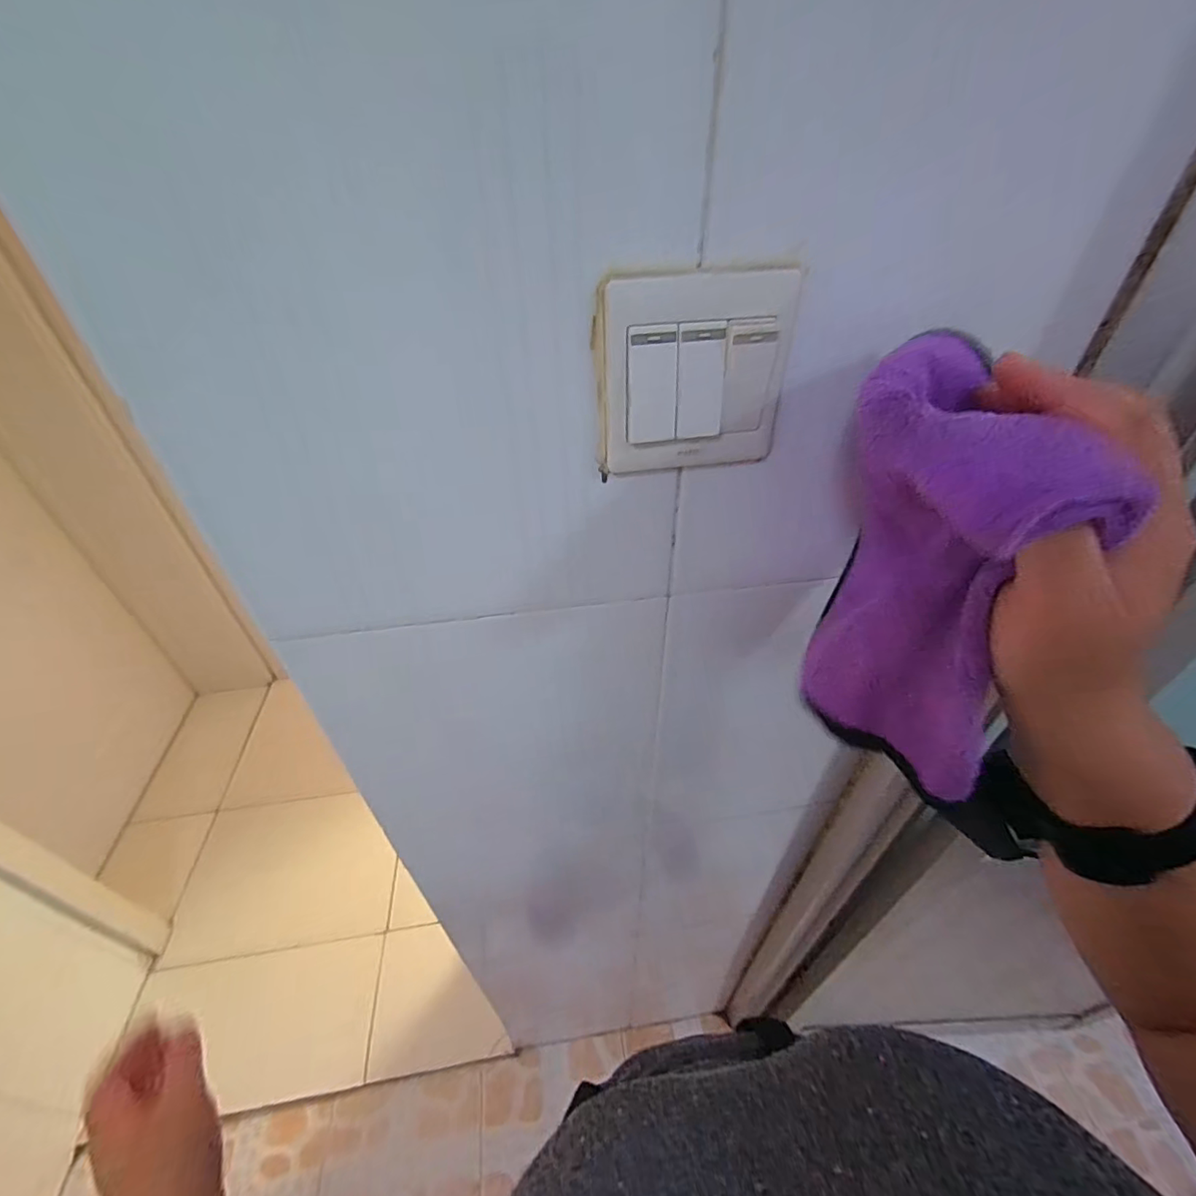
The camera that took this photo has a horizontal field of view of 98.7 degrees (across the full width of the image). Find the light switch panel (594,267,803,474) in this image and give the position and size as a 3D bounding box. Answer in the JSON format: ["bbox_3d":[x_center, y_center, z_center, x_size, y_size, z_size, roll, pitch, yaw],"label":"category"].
[{"bbox_3d":[0.046,-0.102,0.242,0.090,0.085,0.012,-4,41,-4],"label":"light switch panel"}]

